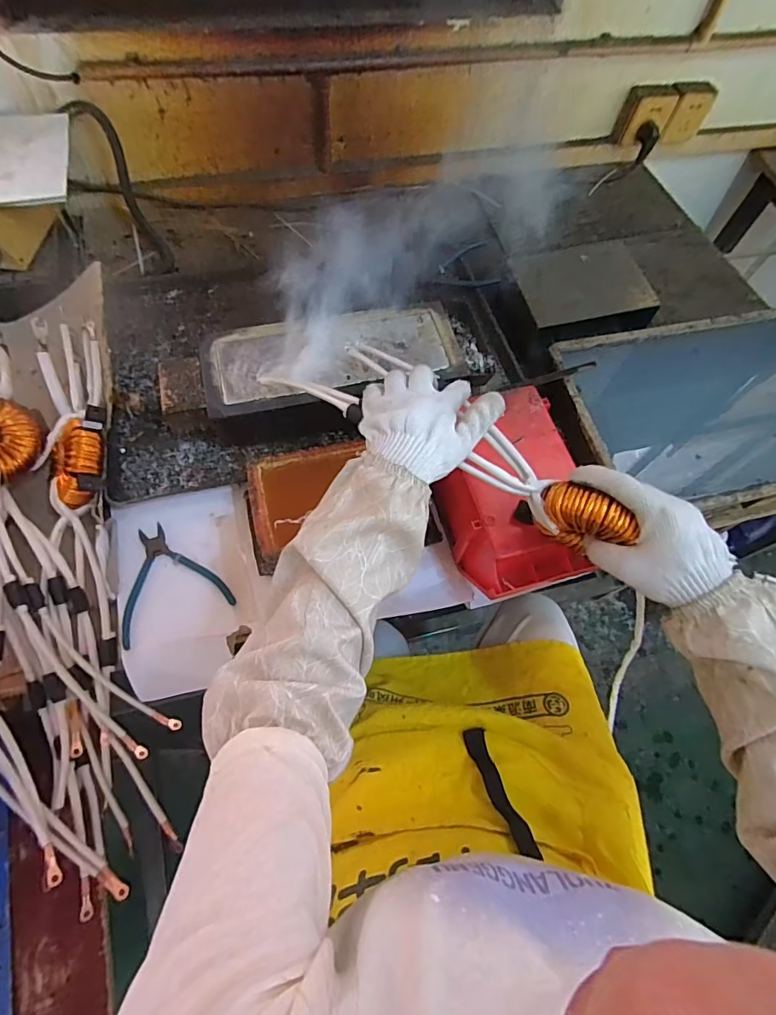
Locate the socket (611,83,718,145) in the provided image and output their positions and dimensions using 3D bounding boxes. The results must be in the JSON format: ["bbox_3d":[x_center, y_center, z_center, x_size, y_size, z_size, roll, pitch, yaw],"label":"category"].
[{"bbox_3d":[0.555,-0.777,0.969,0.185,0.087,0.048,-15,66,-11],"label":"socket"}]

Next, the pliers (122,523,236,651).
[{"bbox_3d":[-0.269,0.081,0.587,0.124,0.008,0.133,-24,68,-15],"label":"pliers"}]

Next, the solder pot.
[{"bbox_3d":[-0.052,-0.191,0.681,0.381,0.078,0.153,-12,65,-10],"label":"solder pot"}]

